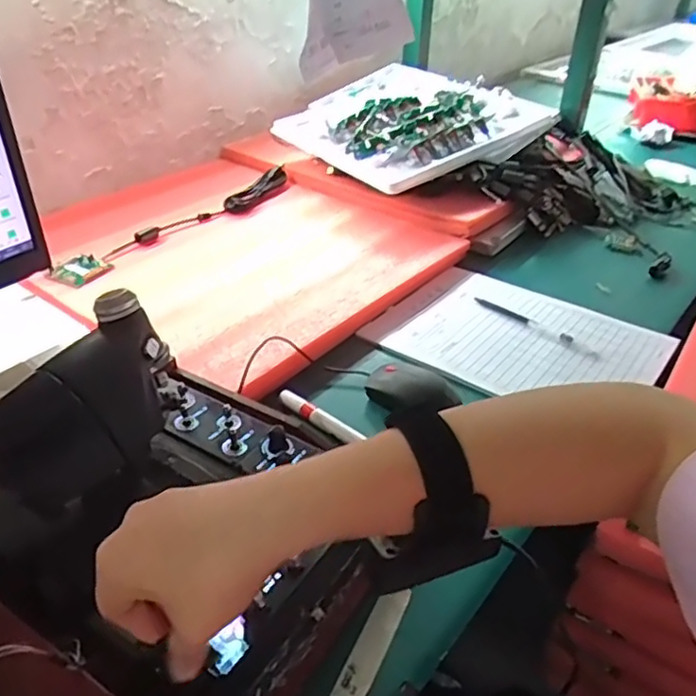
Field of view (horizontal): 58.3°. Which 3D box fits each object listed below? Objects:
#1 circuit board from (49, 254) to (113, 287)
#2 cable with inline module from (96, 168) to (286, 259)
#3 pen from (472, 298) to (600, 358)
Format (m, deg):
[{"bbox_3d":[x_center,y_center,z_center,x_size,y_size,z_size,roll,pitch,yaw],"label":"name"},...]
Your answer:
[{"bbox_3d":[-0.324,-0.095,0.758,0.047,0.011,0.061,15,38,19],"label":"circuit board"},{"bbox_3d":[-0.195,-0.192,0.880,0.045,0.033,0.327,25,42,31],"label":"cable with inline module"},{"bbox_3d":[0.214,-0.027,0.720,0.158,0.007,0.015,29,44,34],"label":"pen"}]

